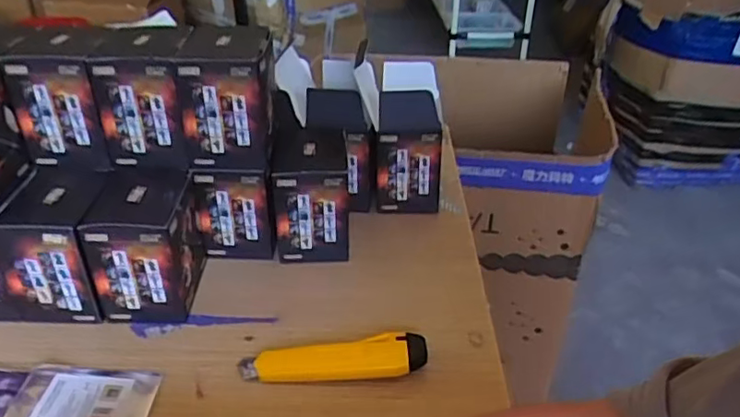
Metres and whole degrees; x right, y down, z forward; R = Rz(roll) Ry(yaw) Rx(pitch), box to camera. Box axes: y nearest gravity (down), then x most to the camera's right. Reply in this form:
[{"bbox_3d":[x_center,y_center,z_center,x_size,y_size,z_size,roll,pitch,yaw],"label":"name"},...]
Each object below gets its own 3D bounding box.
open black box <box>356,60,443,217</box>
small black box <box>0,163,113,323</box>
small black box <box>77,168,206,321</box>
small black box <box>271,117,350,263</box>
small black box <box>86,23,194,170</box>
[{"bbox_3d":[0.031,-0.080,0.684,0.099,0.160,0.103,2,34,-1],"label":"open black box"},{"bbox_3d":[-0.279,0.034,0.539,0.082,0.113,0.093,1,34,-4],"label":"small black box"},{"bbox_3d":[-0.200,0.033,0.541,0.077,0.109,0.094,2,34,-2],"label":"small black box"},{"bbox_3d":[-0.059,-0.014,0.614,0.070,0.118,0.093,0,34,-5],"label":"small black box"},{"bbox_3d":[-0.202,-0.105,0.548,0.073,0.109,0.077,0,34,-2],"label":"small black box"}]

